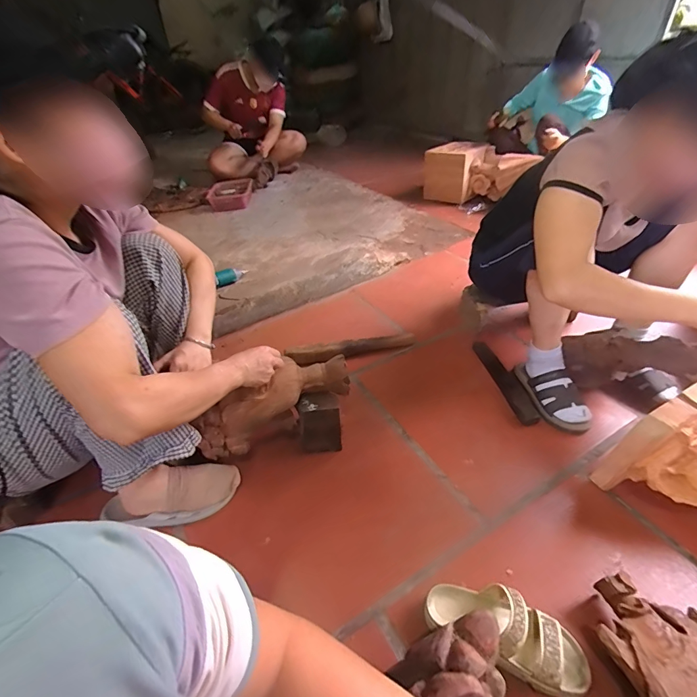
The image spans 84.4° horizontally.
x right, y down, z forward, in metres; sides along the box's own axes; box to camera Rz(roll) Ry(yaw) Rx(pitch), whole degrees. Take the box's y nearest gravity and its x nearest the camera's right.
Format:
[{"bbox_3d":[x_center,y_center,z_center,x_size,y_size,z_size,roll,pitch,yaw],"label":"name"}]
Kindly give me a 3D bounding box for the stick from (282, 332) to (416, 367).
[{"bbox_3d":[0.013,-0.001,1.135,0.387,0.055,0.052,-11,39,-7],"label":"stick"}]

